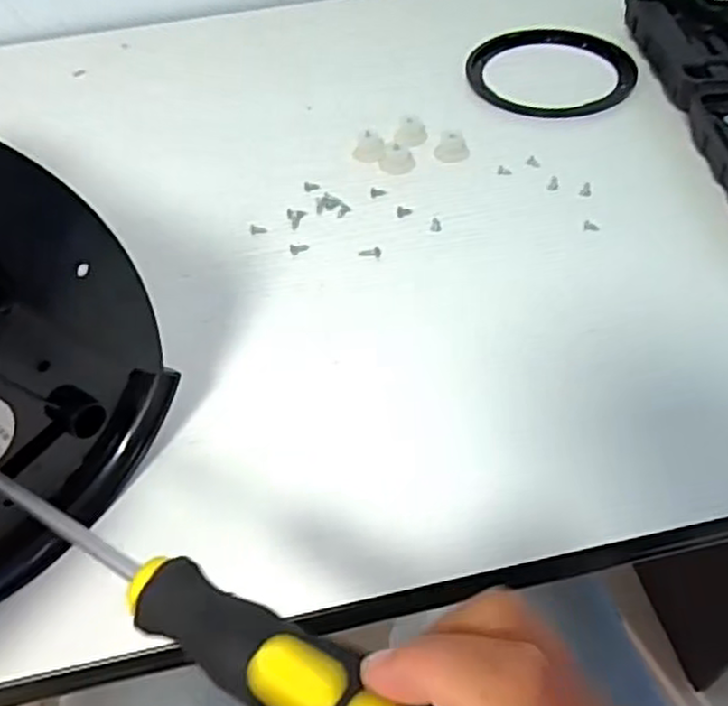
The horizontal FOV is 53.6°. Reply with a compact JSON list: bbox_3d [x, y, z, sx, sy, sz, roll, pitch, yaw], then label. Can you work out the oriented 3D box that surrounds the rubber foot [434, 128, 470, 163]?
[{"bbox_3d":[0.064,-0.150,0.520,0.024,0.011,0.022,4,49,7],"label":"rubber foot"}]

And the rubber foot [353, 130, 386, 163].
[{"bbox_3d":[0.004,-0.150,0.524,0.022,0.017,0.020,-1,49,2],"label":"rubber foot"}]

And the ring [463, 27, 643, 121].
[{"bbox_3d":[0.149,-0.230,0.580,0.130,0.006,0.130,-2,49,2],"label":"ring"}]

